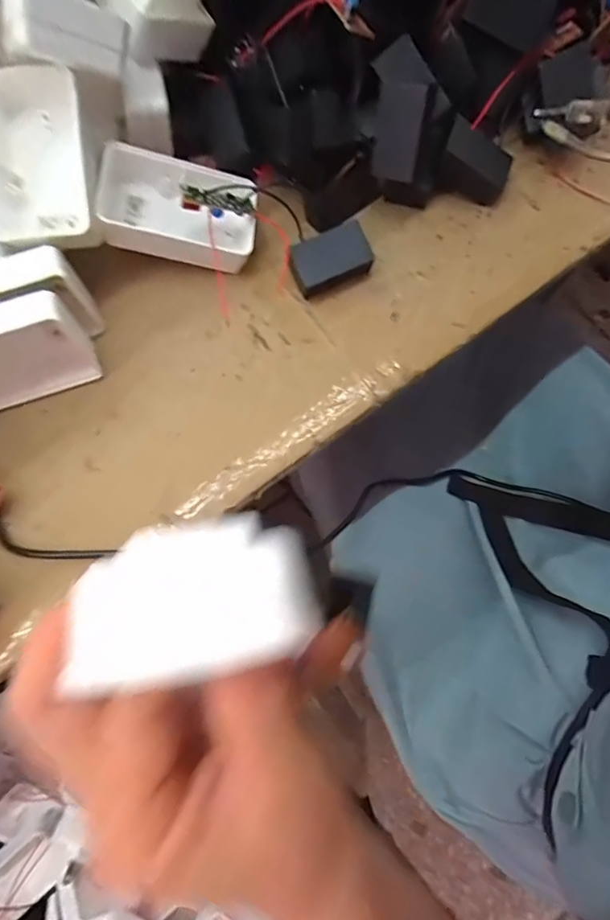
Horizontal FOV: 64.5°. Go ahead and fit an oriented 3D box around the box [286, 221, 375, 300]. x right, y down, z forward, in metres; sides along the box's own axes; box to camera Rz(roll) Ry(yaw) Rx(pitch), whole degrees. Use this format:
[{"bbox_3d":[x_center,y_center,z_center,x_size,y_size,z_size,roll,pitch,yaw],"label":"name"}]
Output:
[{"bbox_3d":[0.016,-0.127,0.308,0.048,0.020,0.028,-22,77,-5],"label":"box"}]

